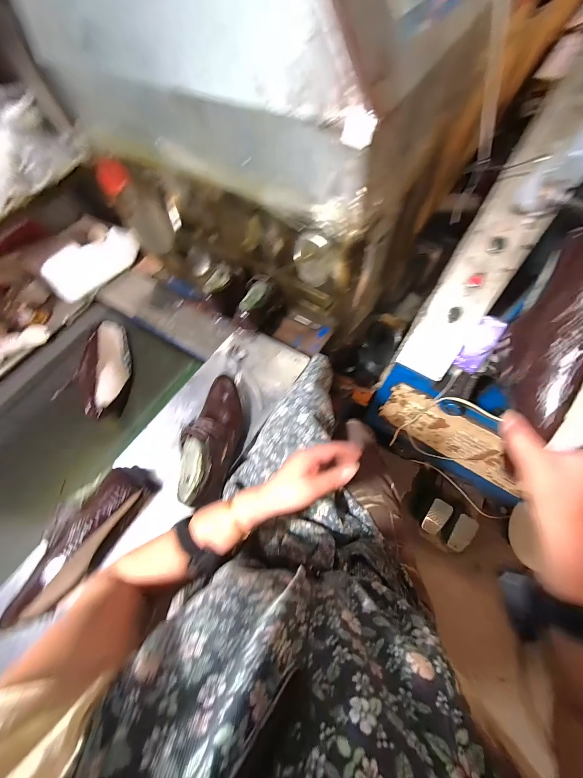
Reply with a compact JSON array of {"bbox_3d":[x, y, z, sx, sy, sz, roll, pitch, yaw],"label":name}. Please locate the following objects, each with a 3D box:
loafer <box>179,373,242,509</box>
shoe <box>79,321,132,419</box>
[{"bbox_3d":[-0.156,0.089,0.557,0.084,0.087,0.269,3,52,5],"label":"loafer"},{"bbox_3d":[-0.469,-0.054,0.697,0.084,0.081,0.272,-17,65,-4],"label":"shoe"}]

